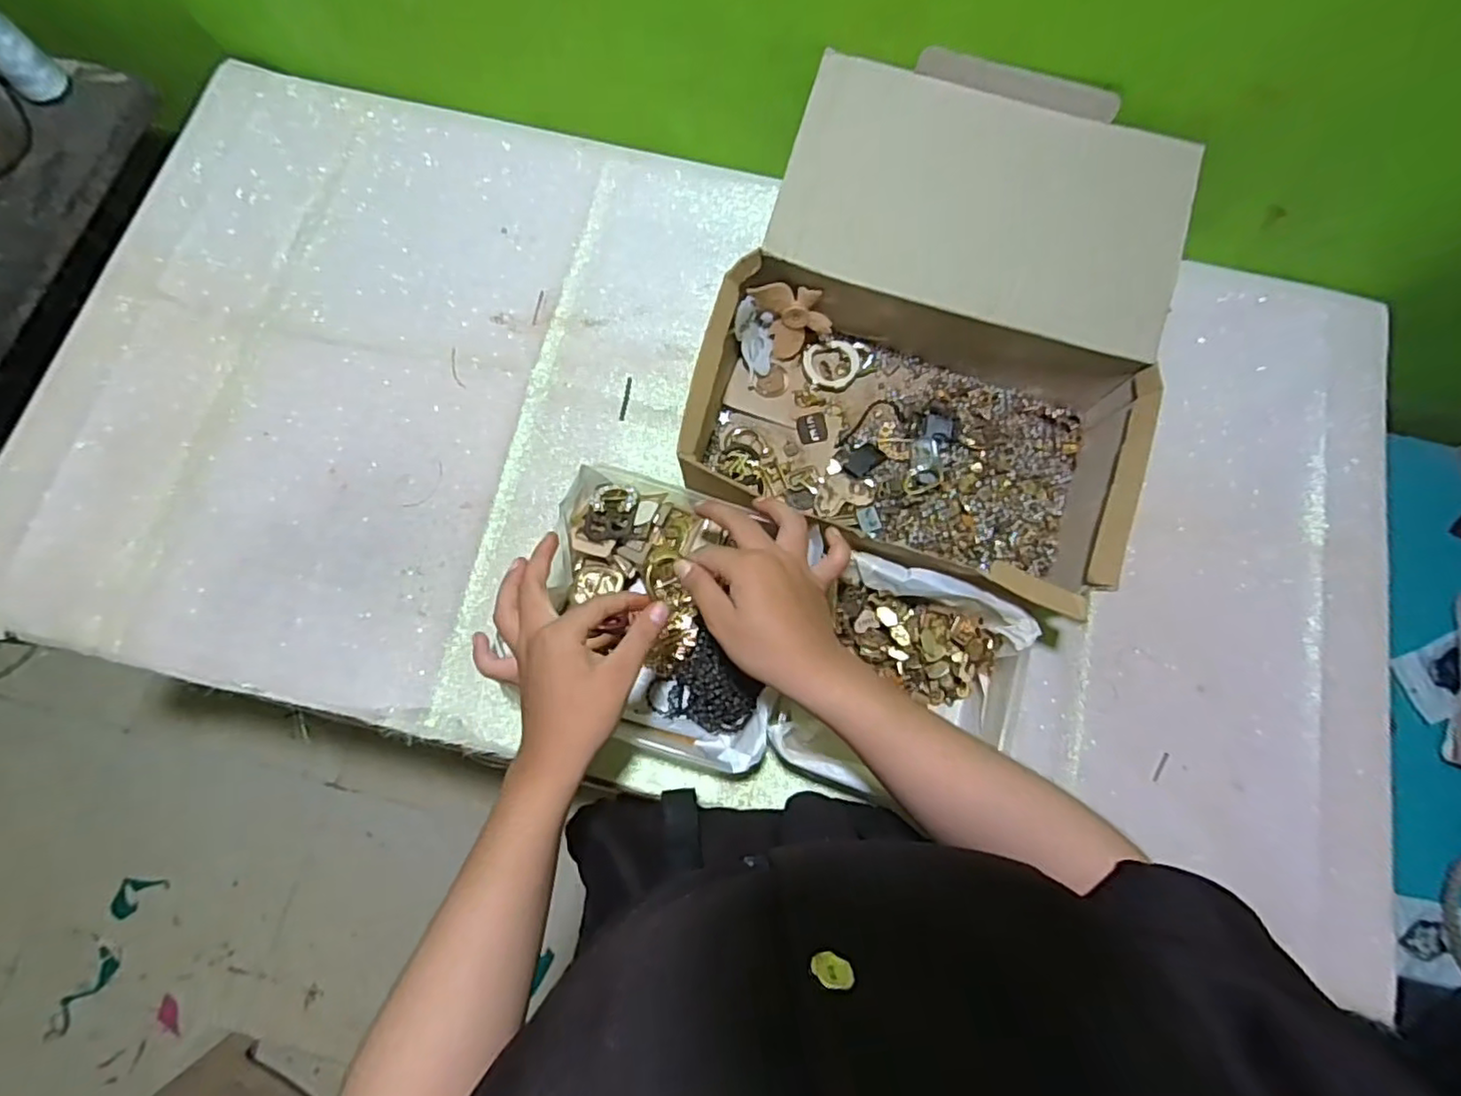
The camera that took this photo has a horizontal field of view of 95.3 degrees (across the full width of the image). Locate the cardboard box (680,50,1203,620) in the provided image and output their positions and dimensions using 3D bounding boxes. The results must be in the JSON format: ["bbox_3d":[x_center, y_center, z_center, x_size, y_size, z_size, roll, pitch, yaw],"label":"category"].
[{"bbox_3d":[0.170,-0.170,0.551,0.333,0.141,0.378,19,75,4],"label":"cardboard box"}]

